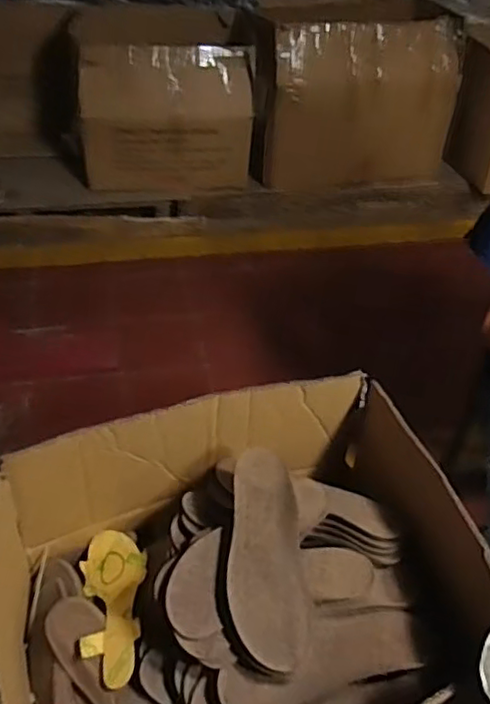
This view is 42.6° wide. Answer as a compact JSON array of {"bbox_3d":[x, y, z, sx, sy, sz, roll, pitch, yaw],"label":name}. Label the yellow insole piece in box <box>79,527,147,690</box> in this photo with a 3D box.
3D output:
[{"bbox_3d":[-0.167,0.319,0.798,0.084,0.043,0.235,-5,25,-11],"label":"yellow insole piece in box"}]

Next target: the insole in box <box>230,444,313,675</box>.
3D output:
[{"bbox_3d":[0.025,0.232,0.736,0.085,0.019,0.247,0,56,-5],"label":"insole in box"}]

